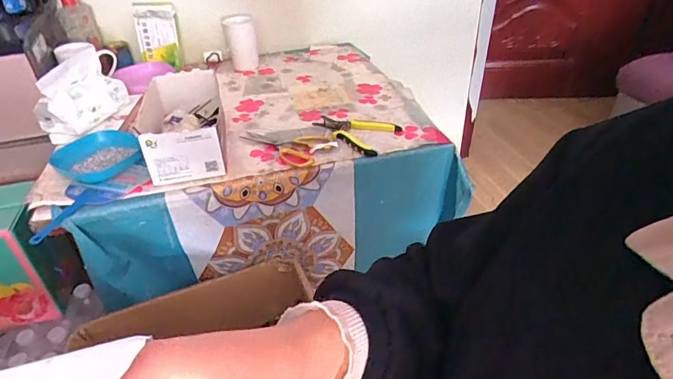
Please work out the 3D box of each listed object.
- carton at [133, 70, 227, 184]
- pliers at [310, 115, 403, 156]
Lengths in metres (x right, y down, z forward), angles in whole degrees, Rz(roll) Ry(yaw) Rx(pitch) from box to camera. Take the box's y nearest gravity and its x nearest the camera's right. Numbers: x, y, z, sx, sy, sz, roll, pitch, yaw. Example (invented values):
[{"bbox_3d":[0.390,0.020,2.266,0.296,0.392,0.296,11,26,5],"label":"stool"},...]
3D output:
[{"bbox_3d":[-0.278,-0.125,0.806,0.129,0.093,0.250,-10,38,-11],"label":"carton"},{"bbox_3d":[0.033,-0.119,0.856,0.153,0.011,0.120,21,42,27],"label":"pliers"}]

